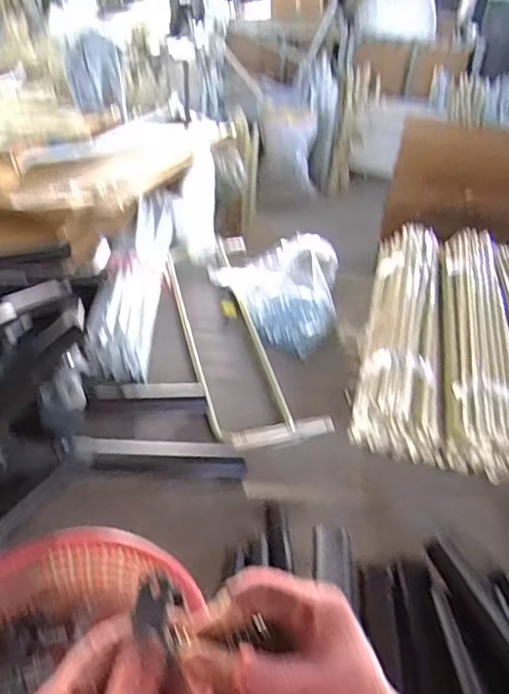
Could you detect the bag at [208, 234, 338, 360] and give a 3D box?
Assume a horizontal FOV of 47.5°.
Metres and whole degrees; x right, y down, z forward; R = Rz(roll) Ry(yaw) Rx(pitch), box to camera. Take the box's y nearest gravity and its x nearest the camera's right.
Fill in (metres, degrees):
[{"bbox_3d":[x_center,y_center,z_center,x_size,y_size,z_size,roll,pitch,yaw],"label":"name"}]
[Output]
[{"bbox_3d":[0.071,-0.128,1.234,0.209,0.142,0.276,-22,45,-30],"label":"bag"}]

